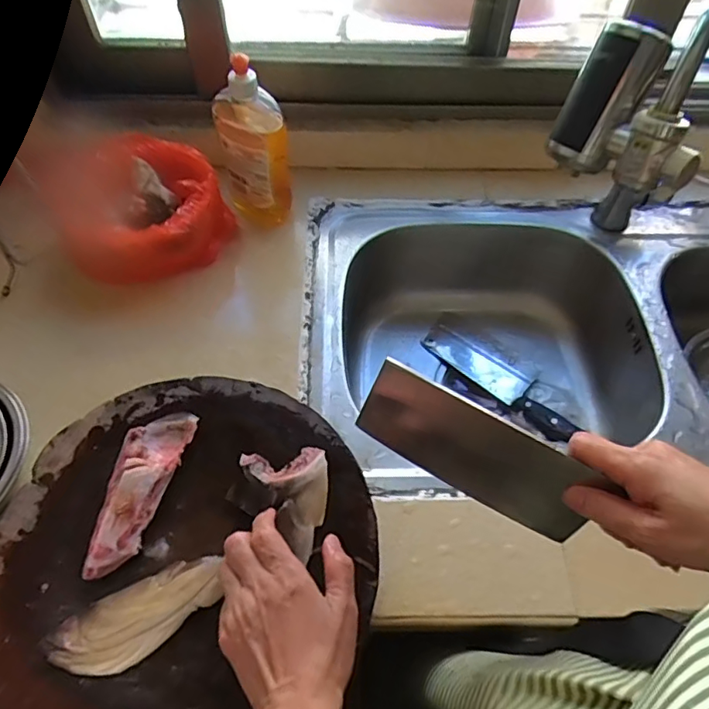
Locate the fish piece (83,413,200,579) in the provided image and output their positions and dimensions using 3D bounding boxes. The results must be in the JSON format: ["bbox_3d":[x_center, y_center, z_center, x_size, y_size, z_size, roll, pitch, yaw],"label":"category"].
[{"bbox_3d":[-0.183,0.108,0.454,0.050,0.026,0.143,15,57,9],"label":"fish piece"}]

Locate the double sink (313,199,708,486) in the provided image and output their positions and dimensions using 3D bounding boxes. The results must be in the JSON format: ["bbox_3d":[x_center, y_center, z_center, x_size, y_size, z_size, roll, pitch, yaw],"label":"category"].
[{"bbox_3d":[0.338,0.011,0.690,0.771,0.165,0.408,1,56,-1],"label":"double sink"}]

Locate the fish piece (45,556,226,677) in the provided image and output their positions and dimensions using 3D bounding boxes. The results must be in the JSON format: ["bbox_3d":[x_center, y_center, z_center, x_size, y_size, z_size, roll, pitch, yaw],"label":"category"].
[{"bbox_3d":[-0.154,0.190,0.397,0.121,0.015,0.047,-27,60,-11],"label":"fish piece"}]

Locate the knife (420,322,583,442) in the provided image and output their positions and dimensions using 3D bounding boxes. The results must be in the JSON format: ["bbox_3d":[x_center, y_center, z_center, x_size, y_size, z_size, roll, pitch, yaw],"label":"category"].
[{"bbox_3d":[0.198,0.033,0.758,0.237,0.020,0.062,39,64,23],"label":"knife"}]

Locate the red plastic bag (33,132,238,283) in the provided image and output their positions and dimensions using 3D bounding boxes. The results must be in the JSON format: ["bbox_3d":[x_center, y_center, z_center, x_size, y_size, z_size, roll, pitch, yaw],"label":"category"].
[{"bbox_3d":[-0.255,-0.181,0.666,0.196,0.083,0.194,1,56,-1],"label":"red plastic bag"}]

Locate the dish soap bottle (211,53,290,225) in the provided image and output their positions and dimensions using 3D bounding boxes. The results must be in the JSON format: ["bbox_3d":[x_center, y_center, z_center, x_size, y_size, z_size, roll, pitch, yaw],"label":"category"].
[{"bbox_3d":[-0.120,-0.240,0.648,0.080,0.186,0.056,-12,57,-9],"label":"dish soap bottle"}]

